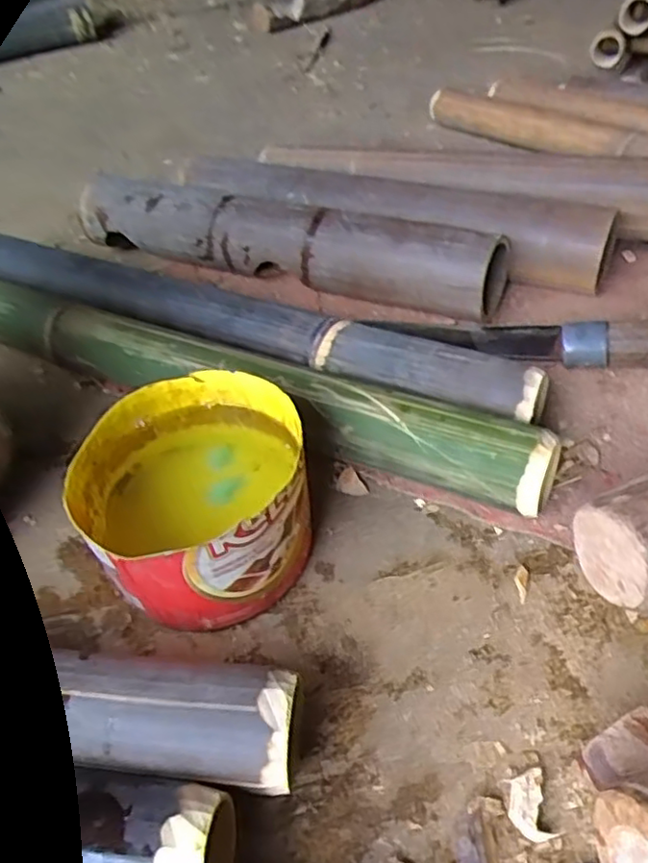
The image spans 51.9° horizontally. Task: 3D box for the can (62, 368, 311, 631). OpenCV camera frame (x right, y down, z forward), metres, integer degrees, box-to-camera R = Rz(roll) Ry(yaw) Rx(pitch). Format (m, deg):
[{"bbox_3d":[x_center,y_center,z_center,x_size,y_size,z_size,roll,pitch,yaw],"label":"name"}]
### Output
[{"bbox_3d":[-0.086,0.048,0.467,0.150,0.100,0.151,-3,45,3],"label":"can"}]

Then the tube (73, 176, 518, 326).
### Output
[{"bbox_3d":[-0.057,-0.215,0.731,0.509,0.079,0.081,20,50,23],"label":"tube"}]

